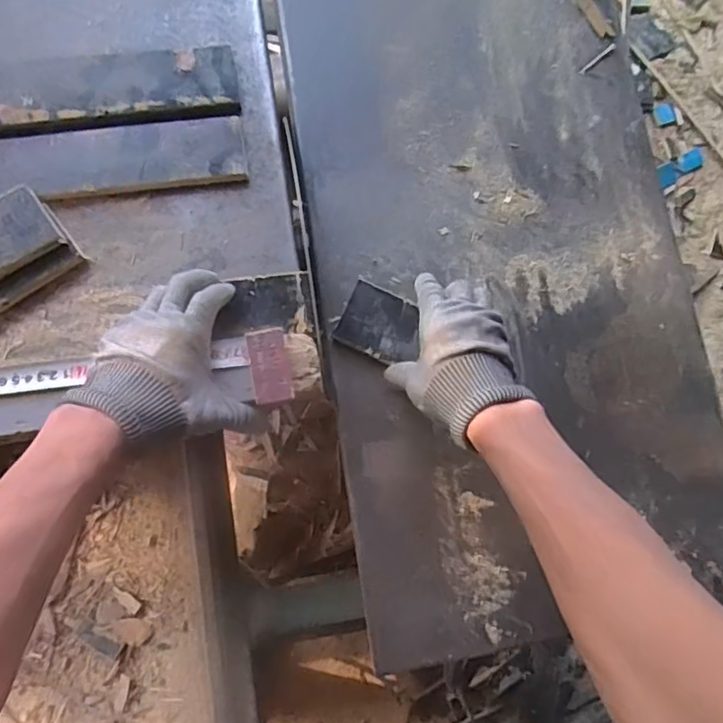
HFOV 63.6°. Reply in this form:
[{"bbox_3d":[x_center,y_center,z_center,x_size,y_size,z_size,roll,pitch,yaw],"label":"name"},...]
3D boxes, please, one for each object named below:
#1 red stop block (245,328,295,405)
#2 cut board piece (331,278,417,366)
[{"bbox_3d":[-0.076,0.004,0.487,0.033,0.017,0.059,-9,70,-6],"label":"red stop block"},{"bbox_3d":[0.018,-0.034,0.556,0.073,0.012,0.062,25,86,2],"label":"cut board piece"}]

